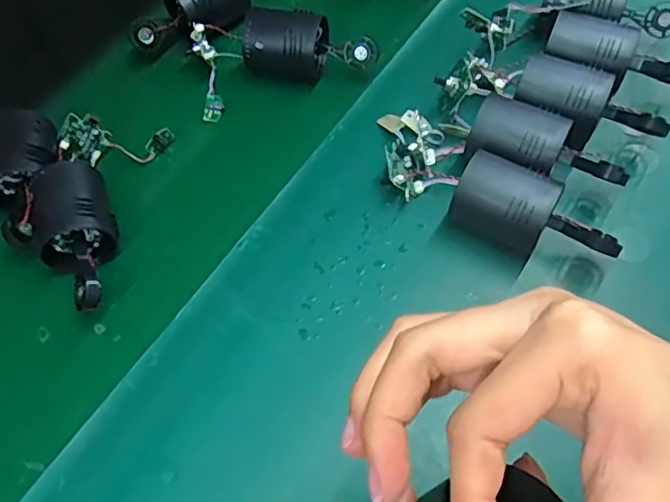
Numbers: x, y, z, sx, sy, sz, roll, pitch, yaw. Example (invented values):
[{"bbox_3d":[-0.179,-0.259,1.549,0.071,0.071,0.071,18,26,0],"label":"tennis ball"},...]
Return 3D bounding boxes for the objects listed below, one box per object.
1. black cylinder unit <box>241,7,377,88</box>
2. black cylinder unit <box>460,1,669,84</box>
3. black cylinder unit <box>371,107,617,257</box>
[{"bbox_3d":[-0.024,-0.176,0.533,0.111,0.060,0.051,6,61,7],"label":"black cylinder unit"},{"bbox_3d":[0.197,-0.167,0.501,0.178,0.053,0.053,35,68,21],"label":"black cylinder unit"},{"bbox_3d":[0.101,-0.047,0.445,0.071,0.050,0.209,-39,53,-17],"label":"black cylinder unit"}]

